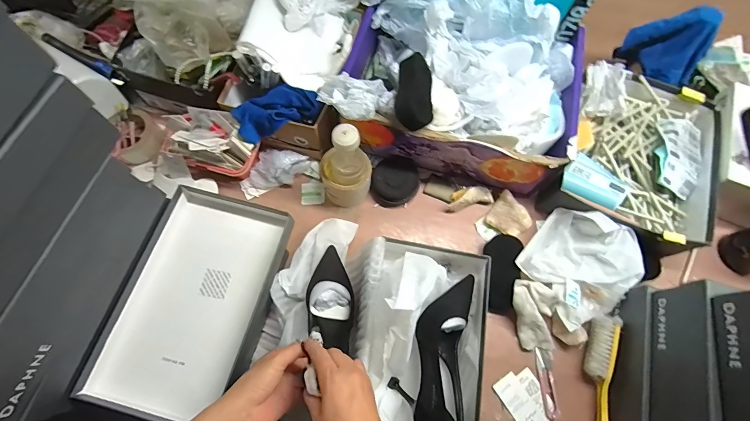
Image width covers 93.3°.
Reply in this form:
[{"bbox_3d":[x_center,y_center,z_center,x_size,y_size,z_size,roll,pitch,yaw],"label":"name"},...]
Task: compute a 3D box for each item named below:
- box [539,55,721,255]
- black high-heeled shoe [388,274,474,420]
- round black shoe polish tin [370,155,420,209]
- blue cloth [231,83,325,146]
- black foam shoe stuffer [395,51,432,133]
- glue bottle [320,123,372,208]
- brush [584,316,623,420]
[{"bbox_3d":[0.479,-0.104,0.653,0.265,0.095,0.314,23,71,6],"label":"box"},{"bbox_3d":[0.093,0.220,0.533,0.103,0.088,0.243,9,70,1],"label":"black high-heeled shoe"},{"bbox_3d":[0.040,-0.055,0.670,0.084,0.035,0.095,28,72,8],"label":"round black shoe polish tin"},{"bbox_3d":[-0.172,-0.175,0.632,0.151,0.045,0.076,-22,72,-10],"label":"blue cloth"},{"bbox_3d":[0.063,-0.189,0.565,0.064,0.036,0.117,20,75,-28],"label":"black foam shoe stuffer"},{"bbox_3d":[-0.051,-0.075,0.599,0.087,0.180,0.078,0,70,-2],"label":"glue bottle"},{"bbox_3d":[0.348,0.282,0.552,0.043,0.042,0.236,16,70,4],"label":"brush"}]

